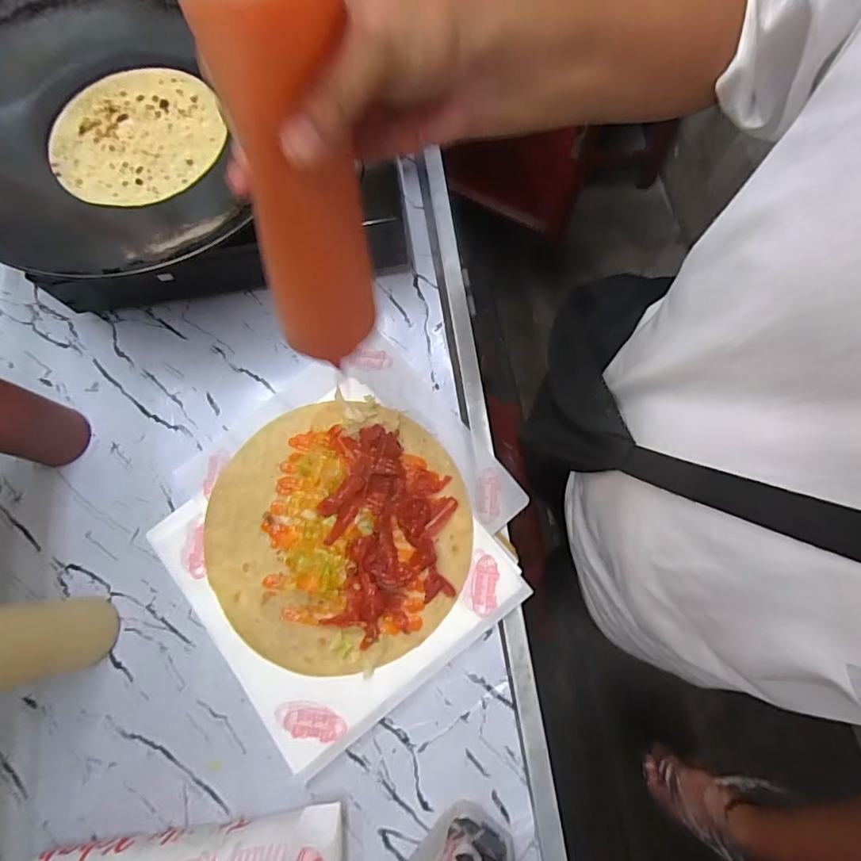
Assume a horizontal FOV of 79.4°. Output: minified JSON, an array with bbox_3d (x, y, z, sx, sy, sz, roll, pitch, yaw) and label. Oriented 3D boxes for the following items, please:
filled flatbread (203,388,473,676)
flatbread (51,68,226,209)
[{"bbox_3d":[-0.088,0.090,0.486,0.247,0.019,0.232,-1,72,2],"label":"filled flatbread"},{"bbox_3d":[-0.254,-0.258,0.454,0.138,0.006,0.146,0,77,0],"label":"flatbread"}]

